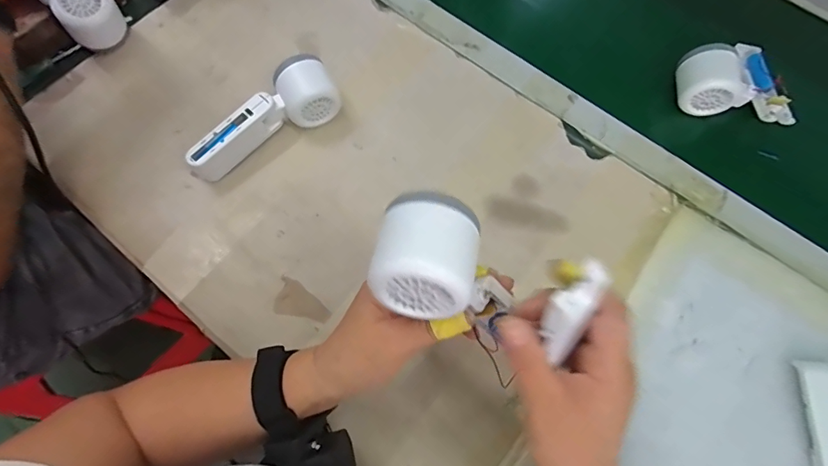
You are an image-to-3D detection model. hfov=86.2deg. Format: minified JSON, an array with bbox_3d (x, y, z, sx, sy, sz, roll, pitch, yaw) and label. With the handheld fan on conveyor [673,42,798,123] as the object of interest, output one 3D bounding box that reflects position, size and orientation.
[{"bbox_3d":[0.342,-0.159,0.472,0.114,0.039,0.097,-12,70,-6],"label":"handheld fan on conveyor"}]

